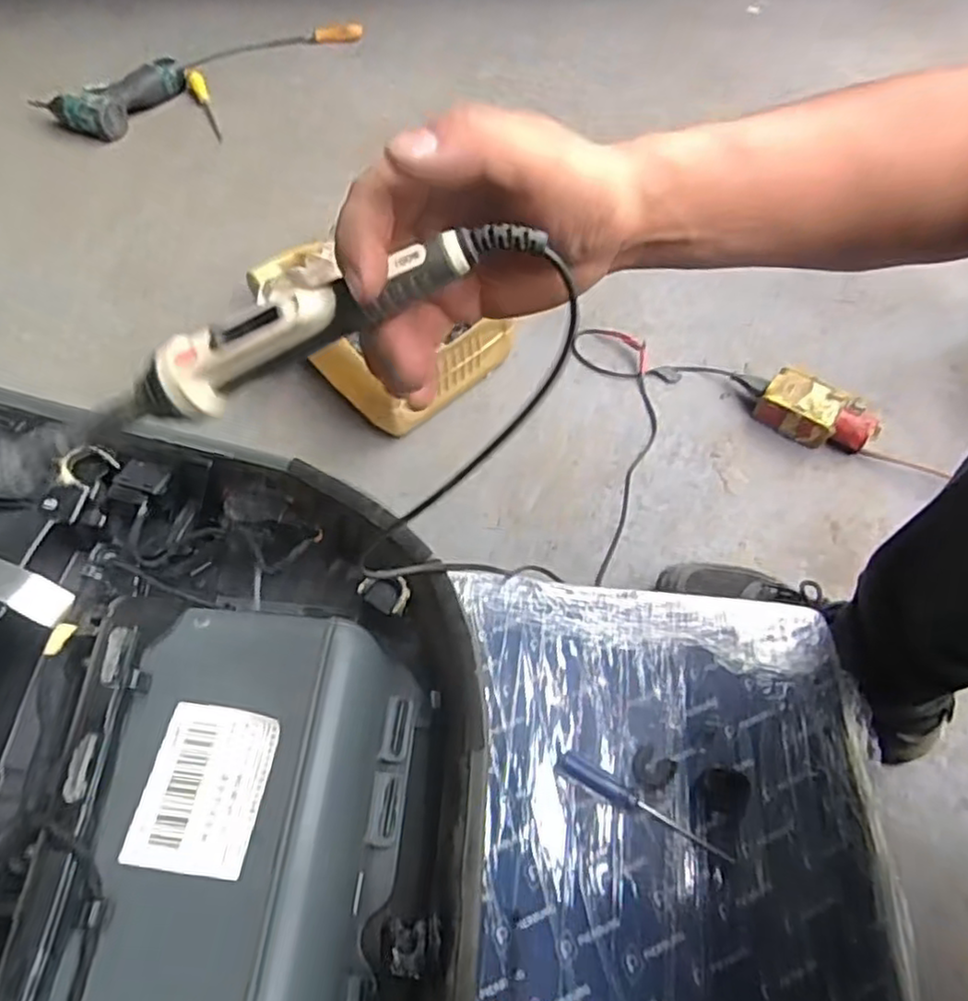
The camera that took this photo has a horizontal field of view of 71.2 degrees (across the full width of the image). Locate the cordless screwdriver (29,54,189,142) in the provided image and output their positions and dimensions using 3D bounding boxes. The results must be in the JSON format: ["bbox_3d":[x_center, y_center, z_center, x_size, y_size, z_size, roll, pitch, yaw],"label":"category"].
[{"bbox_3d":[-0.610,-0.669,1.129,0.242,0.054,0.141,-27,63,-18],"label":"cordless screwdriver"}]

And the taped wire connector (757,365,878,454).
[{"bbox_3d":[0.389,-0.102,0.792,0.127,0.041,0.070,28,61,15],"label":"taped wire connector"}]

